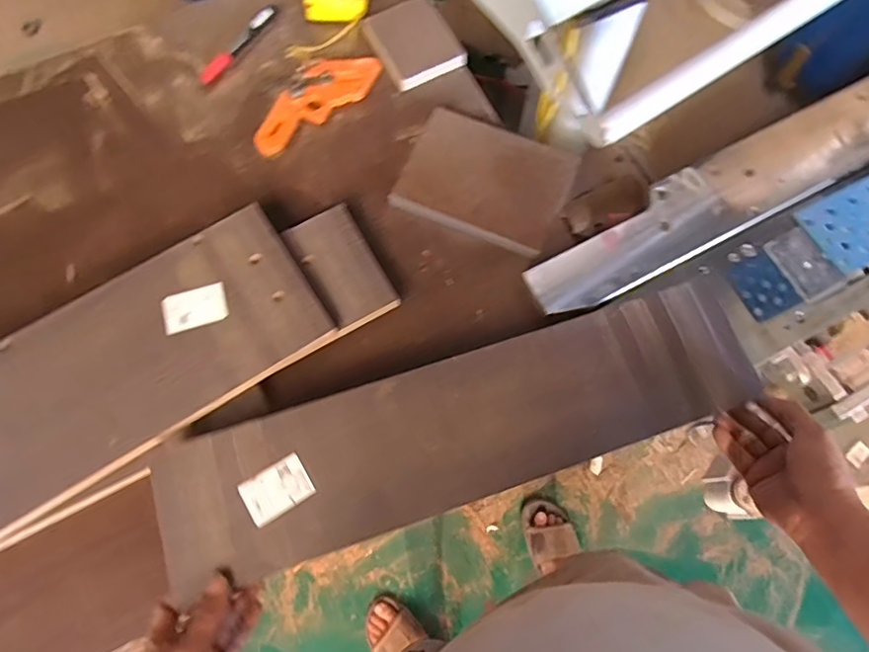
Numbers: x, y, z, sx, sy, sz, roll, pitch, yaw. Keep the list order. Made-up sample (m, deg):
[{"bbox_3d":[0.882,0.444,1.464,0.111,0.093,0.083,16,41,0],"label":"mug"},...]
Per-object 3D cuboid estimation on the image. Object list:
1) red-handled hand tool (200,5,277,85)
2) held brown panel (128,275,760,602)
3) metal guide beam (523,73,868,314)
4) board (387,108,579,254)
[{"bbox_3d":[-0.263,-0.378,0.751,0.021,0.019,0.142,34,76,11],"label":"red-handled hand tool"},{"bbox_3d":[0.035,0.092,0.546,0.590,0.018,0.135,-17,71,-8],"label":"held brown panel"},{"bbox_3d":[0.369,-0.168,0.664,0.587,0.055,0.091,-28,74,-8],"label":"metal guide beam"},{"bbox_3d":[0.061,-0.173,0.673,0.184,0.035,0.144,25,72,9],"label":"board"}]

